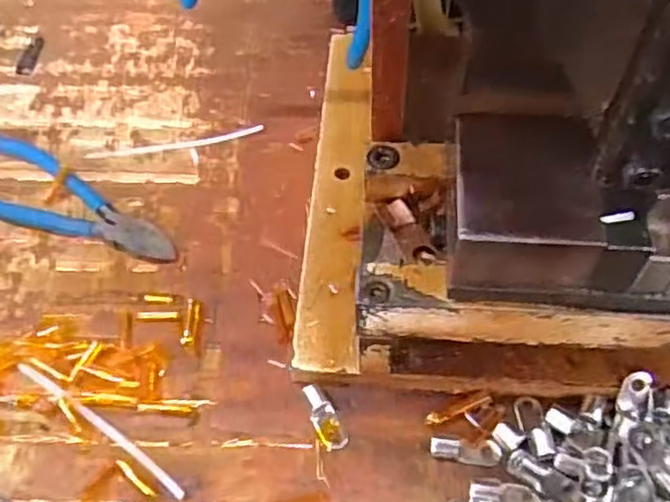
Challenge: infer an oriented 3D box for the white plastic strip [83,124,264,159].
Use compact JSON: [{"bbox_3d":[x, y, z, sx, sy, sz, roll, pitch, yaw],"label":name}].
[{"bbox_3d":[-0.100,-0.068,0.417,0.110,0.006,0.008,-10,58,-6],"label":"white plastic strip"}]

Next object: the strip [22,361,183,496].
[{"bbox_3d":[-0.113,0.084,0.317,0.109,0.004,0.005,31,62,18],"label":"strip"}]

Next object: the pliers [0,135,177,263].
[{"bbox_3d":[-0.162,-0.029,0.389,0.158,0.010,0.050,26,61,16],"label":"pliers"}]

